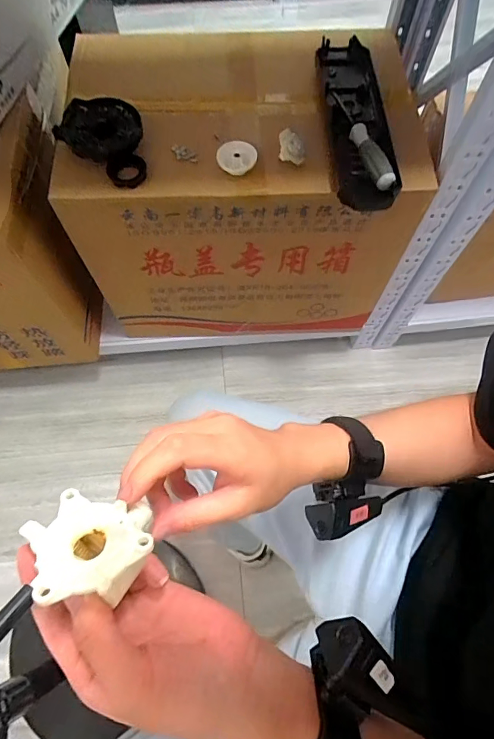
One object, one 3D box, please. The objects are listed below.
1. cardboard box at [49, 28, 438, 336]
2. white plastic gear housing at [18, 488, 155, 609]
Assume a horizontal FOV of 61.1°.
[{"bbox_3d":[-0.003,-0.344,0.882,0.601,0.479,0.420,5,63,1],"label":"cardboard box"},{"bbox_3d":[-0.079,0.096,0.221,0.062,0.030,0.055,-8,38,-18],"label":"white plastic gear housing"}]

